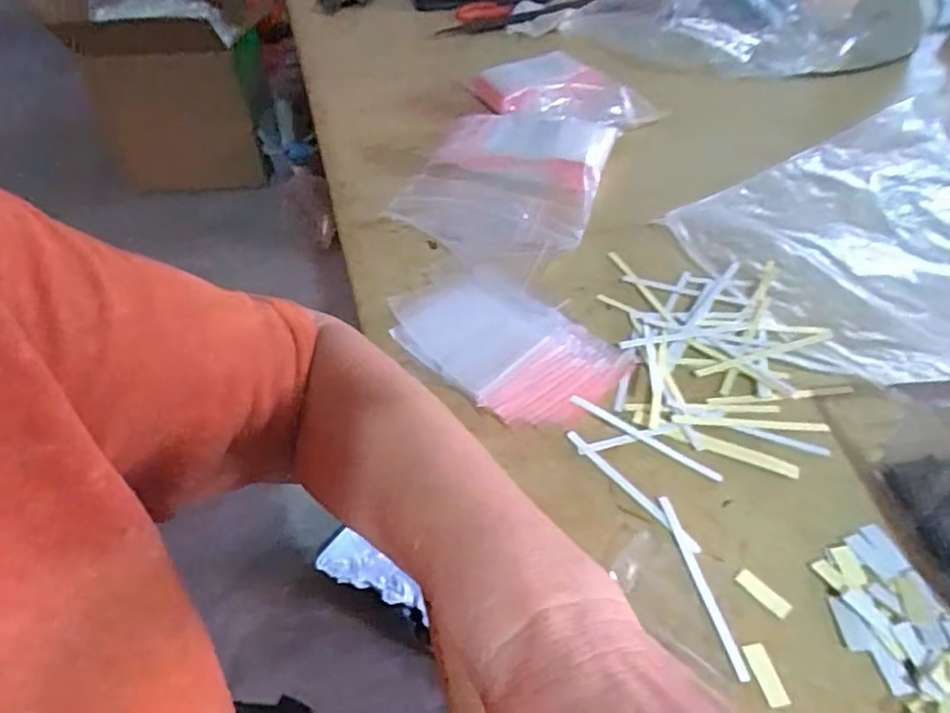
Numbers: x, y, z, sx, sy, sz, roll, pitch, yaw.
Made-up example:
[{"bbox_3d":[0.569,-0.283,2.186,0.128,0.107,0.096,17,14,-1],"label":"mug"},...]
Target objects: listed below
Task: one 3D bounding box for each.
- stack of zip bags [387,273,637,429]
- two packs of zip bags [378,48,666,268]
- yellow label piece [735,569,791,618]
[{"bbox_3d":[0.019,-0.010,0.442,0.102,0.011,0.154,-36,56,-29],"label":"stack of zip bags"},{"bbox_3d":[0.051,-0.193,0.588,0.168,0.031,0.286,13,48,12],"label":"two packs of zip bags"},{"bbox_3d":[0.147,0.120,0.333,0.008,0.004,0.028,-30,53,-26],"label":"yellow label piece"}]

